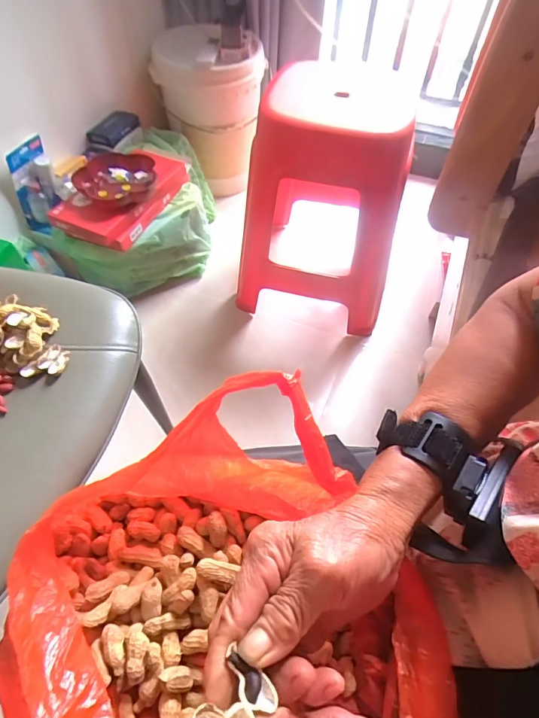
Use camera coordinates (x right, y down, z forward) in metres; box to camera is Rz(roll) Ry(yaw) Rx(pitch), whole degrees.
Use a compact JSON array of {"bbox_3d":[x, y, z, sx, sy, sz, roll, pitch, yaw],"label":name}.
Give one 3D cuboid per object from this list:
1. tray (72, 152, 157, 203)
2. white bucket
[{"bbox_3d":[-0.347,-0.396,0.957,0.175,0.062,0.155,0,55,-1],"label":"tray"},{"bbox_3d":[-0.178,-0.746,1.274,0.279,0.369,0.279,11,55,6],"label":"white bucket"}]

